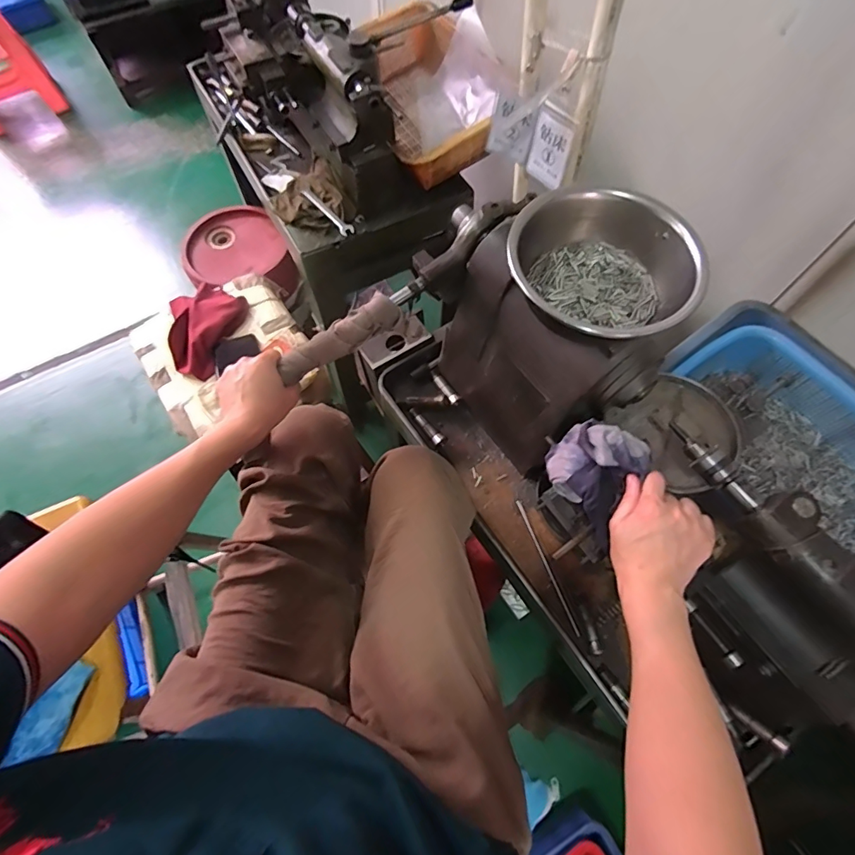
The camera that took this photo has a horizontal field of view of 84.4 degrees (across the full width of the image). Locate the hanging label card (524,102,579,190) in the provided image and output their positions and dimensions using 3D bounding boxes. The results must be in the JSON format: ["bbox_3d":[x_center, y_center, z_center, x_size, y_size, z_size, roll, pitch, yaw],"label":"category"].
[{"bbox_3d":[0.166,-0.377,0.639,0.008,0.102,0.064,-37,74,-18],"label":"hanging label card"}]

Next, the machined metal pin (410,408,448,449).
[{"bbox_3d":[-0.001,0.001,0.733,0.022,0.019,0.076,-40,71,-16],"label":"machined metal pin"}]

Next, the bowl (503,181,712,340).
[{"bbox_3d":[0.167,-0.153,0.461,0.179,0.069,0.152,20,67,9],"label":"bowl"}]

